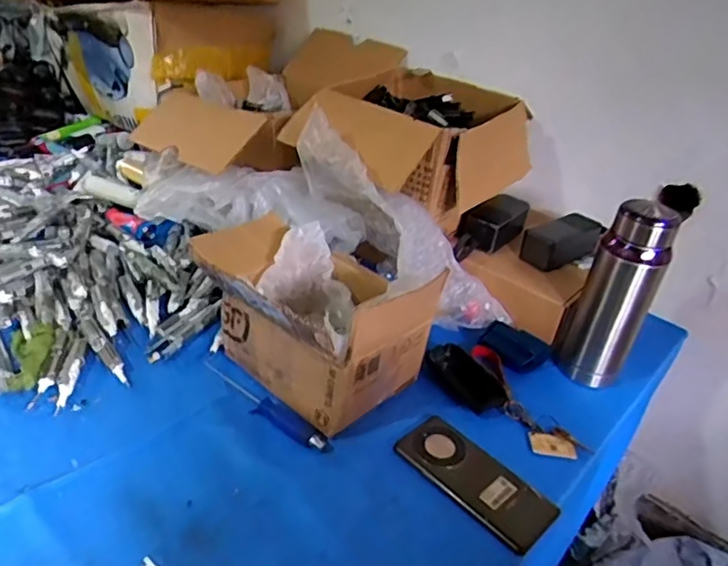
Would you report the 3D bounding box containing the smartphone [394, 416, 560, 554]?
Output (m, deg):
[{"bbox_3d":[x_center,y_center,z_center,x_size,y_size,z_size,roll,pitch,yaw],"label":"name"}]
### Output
[{"bbox_3d":[0.114,0.201,0.601,0.073,0.011,0.165,-26,47,-37],"label":"smartphone"}]

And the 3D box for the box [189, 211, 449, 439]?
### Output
[{"bbox_3d":[-0.071,0.027,0.692,0.201,0.159,0.277,-21,42,-38],"label":"box"}]

